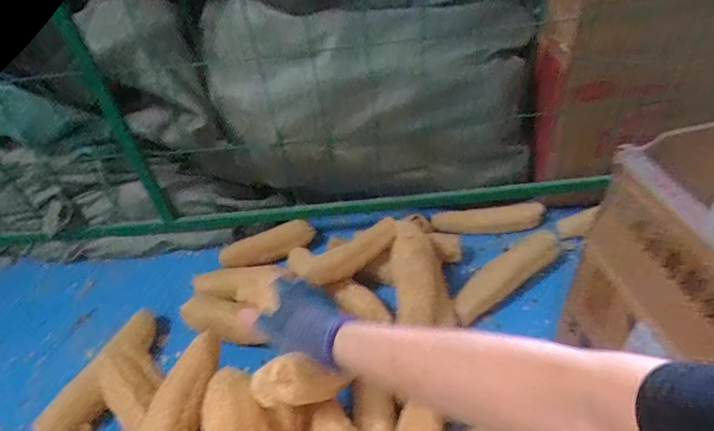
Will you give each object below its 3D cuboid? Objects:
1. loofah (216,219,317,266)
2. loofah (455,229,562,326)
[{"bbox_3d":[-0.197,0.067,0.975,0.215,0.049,0.054,-21,42,-15],"label":"loofah"},{"bbox_3d":[0.307,0.109,0.859,0.306,0.068,0.063,-31,46,-25],"label":"loofah"}]

